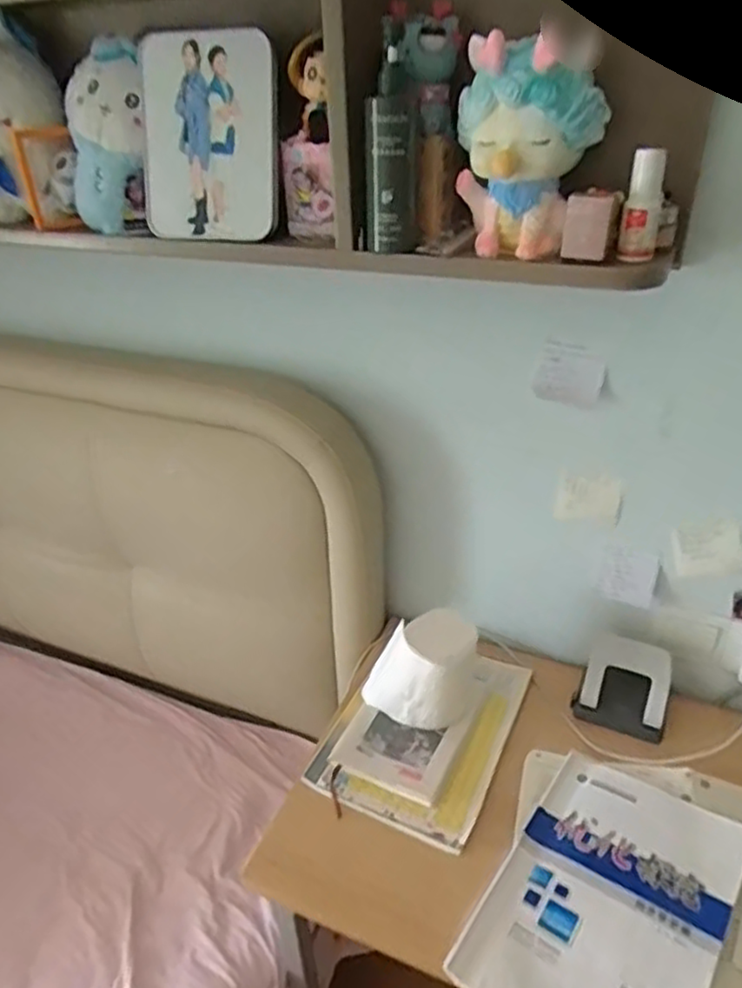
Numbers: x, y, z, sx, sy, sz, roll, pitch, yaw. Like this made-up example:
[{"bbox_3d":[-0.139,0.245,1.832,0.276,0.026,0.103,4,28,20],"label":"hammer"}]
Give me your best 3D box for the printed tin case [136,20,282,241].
[{"bbox_3d":[-0.175,-0.376,0.731,0.153,0.199,0.027,5,22,9],"label":"printed tin case"}]

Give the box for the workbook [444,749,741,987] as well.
[{"bbox_3d":[0.247,0.427,0.721,0.212,0.014,0.302,15,41,37],"label":"workbook"}]

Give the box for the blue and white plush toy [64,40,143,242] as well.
[{"bbox_3d":[-0.297,-0.413,0.801,0.120,0.195,0.080,9,24,18],"label":"blue and white plush toy"}]

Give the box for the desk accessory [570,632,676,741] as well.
[{"bbox_3d":[0.342,0.252,0.927,0.118,0.084,0.081,13,35,24],"label":"desk accessory"}]

